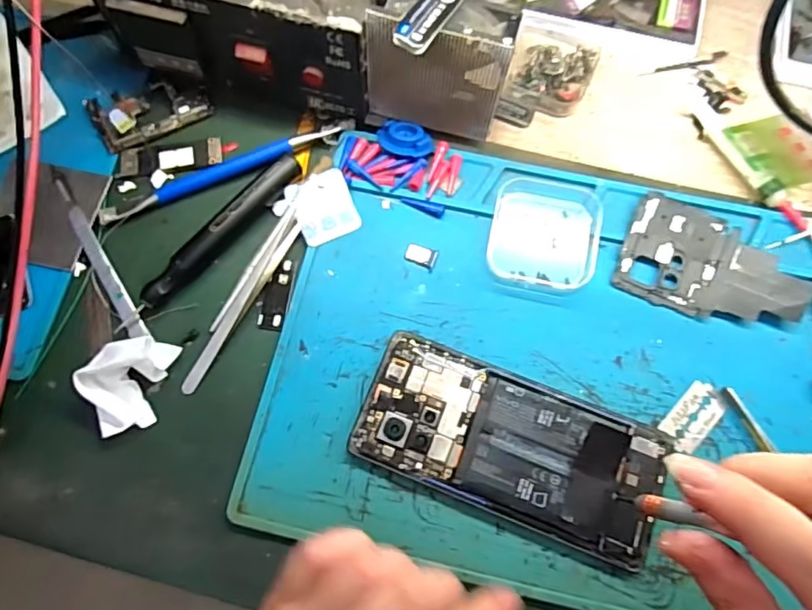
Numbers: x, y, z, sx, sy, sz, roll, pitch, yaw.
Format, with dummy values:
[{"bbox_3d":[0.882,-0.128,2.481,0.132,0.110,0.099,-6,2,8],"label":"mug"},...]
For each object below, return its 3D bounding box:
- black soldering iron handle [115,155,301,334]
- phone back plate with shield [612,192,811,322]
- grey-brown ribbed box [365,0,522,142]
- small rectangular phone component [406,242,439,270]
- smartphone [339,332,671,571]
[{"bbox_3d":[-0.117,-0.040,0.328,0.014,0.014,0.139,42,78,11],"label":"black soldering iron handle"},{"bbox_3d":[0.184,-0.023,0.326,0.105,0.010,0.063,20,75,6],"label":"phone back plate with shield"},{"bbox_3d":[0.019,-0.141,0.322,0.080,0.081,0.034,10,74,3],"label":"grey-brown ribbed box"},{"bbox_3d":[0.009,-0.031,0.334,0.019,0.005,0.012,23,75,7],"label":"small rectangular phone component"},{"bbox_3d":[0.056,0.076,0.296,0.161,0.007,0.072,22,75,8],"label":"smartphone"}]

